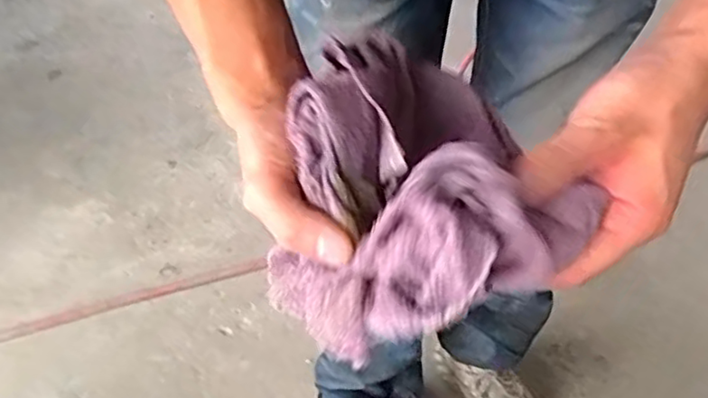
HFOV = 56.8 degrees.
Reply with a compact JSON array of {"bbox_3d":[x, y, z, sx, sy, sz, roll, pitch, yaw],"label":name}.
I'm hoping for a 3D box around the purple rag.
[{"bbox_3d":[0.021,0.005,0.295,0.140,0.096,0.098,26,48,25],"label":"purple rag"}]

